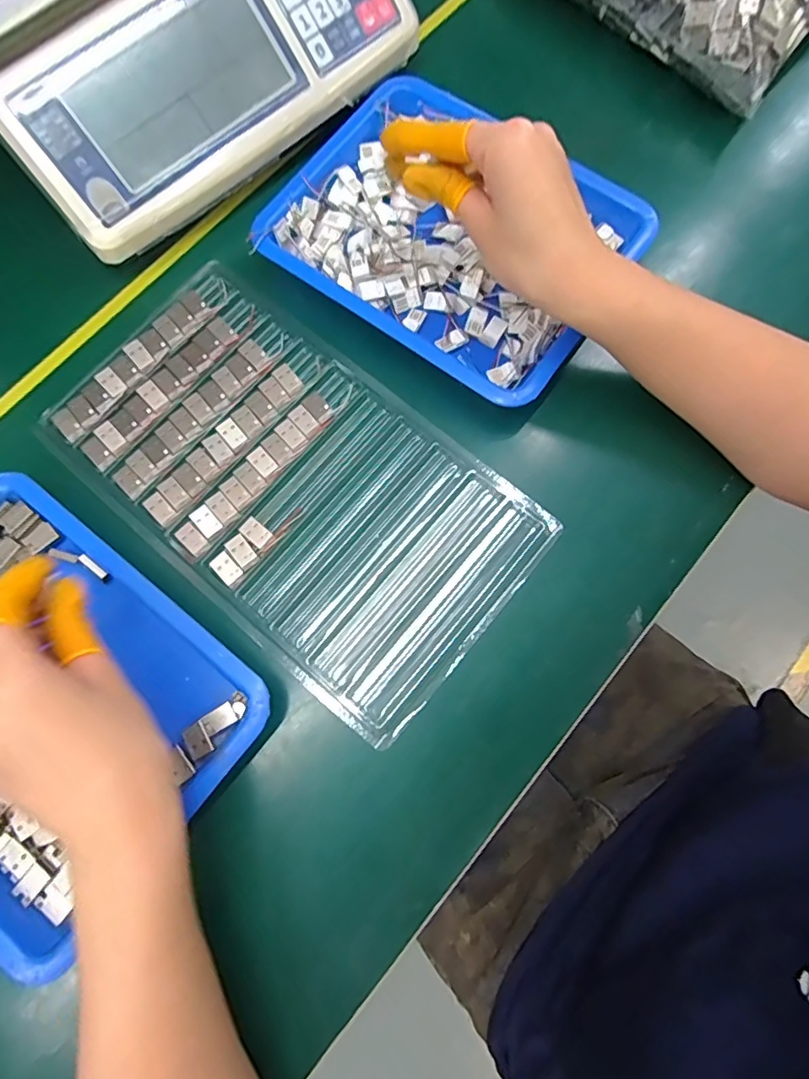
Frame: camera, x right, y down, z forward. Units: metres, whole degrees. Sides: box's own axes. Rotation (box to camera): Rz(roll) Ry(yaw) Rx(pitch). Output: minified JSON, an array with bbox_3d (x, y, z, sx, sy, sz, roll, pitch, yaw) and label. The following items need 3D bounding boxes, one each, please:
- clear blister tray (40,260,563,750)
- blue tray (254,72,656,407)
[{"bbox_3d":[-0.068,-0.036,0.328,0.286,0.007,0.160,39,80,7],"label":"clear blister tray"},{"bbox_3d":[0.029,-0.200,0.353,0.218,0.032,0.166,36,79,7],"label":"blue tray"}]

